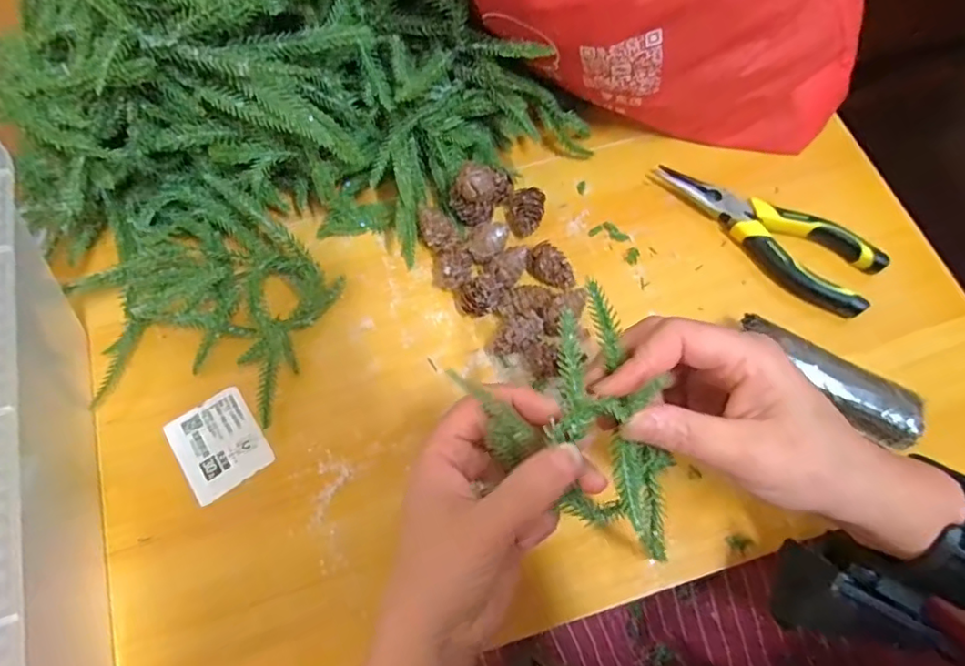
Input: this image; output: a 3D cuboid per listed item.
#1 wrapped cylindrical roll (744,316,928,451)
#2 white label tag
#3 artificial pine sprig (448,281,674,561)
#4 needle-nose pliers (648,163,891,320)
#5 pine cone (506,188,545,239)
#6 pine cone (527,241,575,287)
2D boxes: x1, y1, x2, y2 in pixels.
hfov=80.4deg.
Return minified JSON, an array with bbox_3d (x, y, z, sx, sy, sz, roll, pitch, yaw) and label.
[{"bbox_3d":[0.207,0.026,0.347,0.109,0.032,0.031,35,72,14],"label":"wrapped cylindrical roll"},{"bbox_3d":[-0.160,0.066,0.347,0.049,0.004,0.058,-34,71,-12],"label":"white label tag"},{"bbox_3d":[0.053,0.051,0.255,0.084,0.036,0.131,-28,109,-10],"label":"artificial pine sprig"},{"bbox_3d":[0.194,-0.074,0.394,0.156,0.016,0.052,38,73,15],"label":"needle-nose pliers"},{"bbox_3d":[0.030,-0.085,0.397,0.025,0.018,0.034,4,67,3],"label":"pine cone"},{"bbox_3d":[0.048,-0.044,0.382,0.034,0.018,0.020,39,73,16],"label":"pine cone"}]

